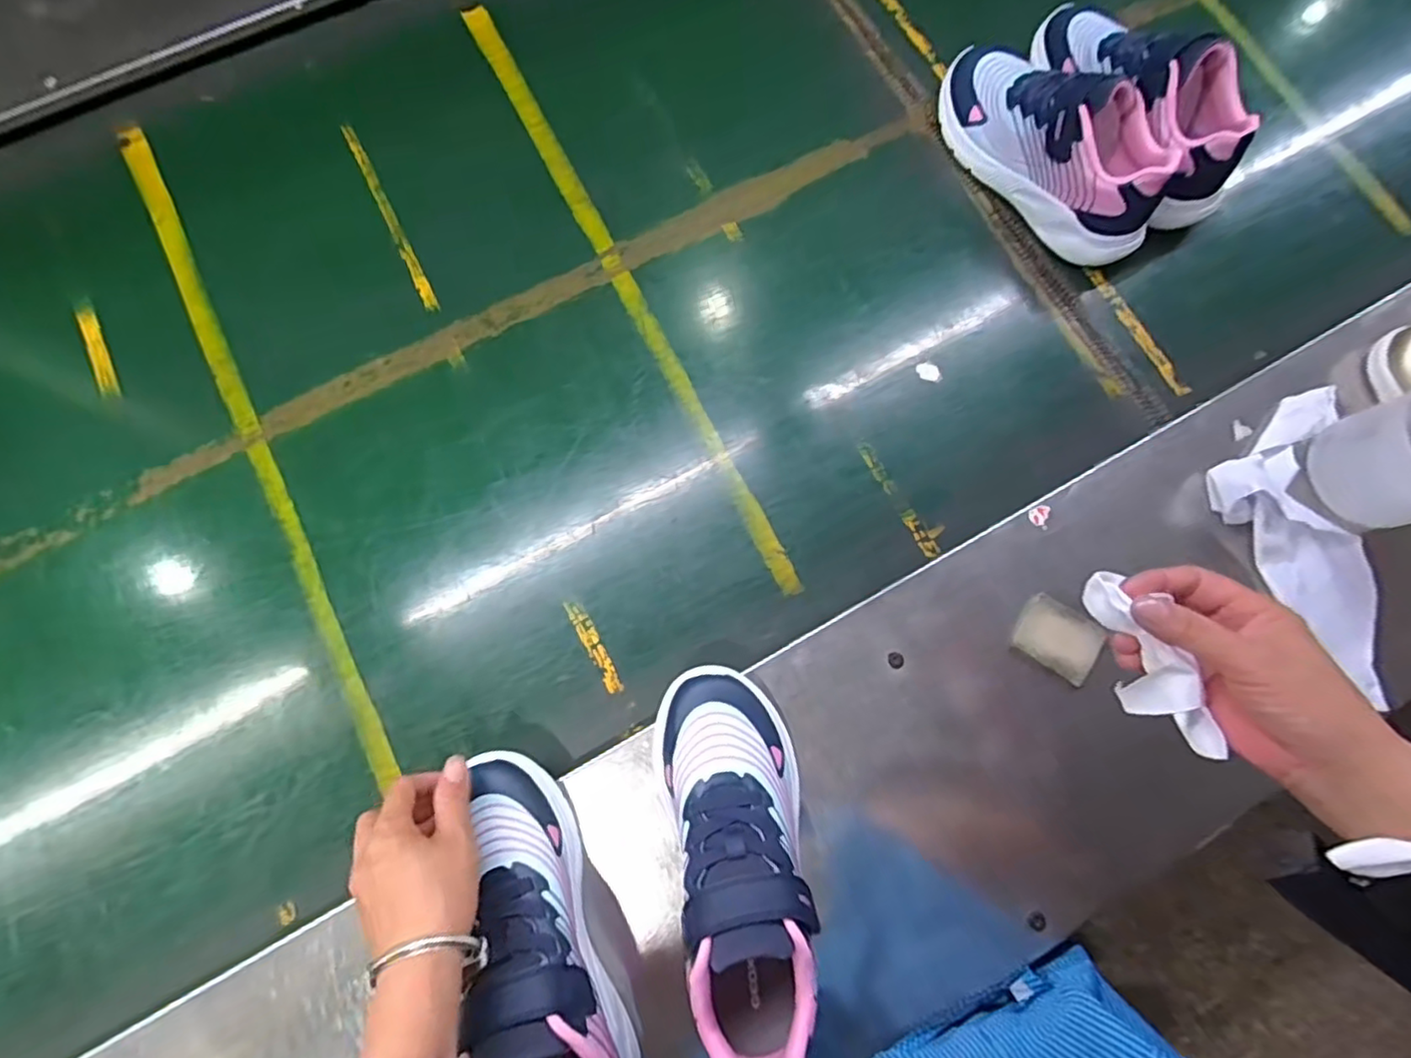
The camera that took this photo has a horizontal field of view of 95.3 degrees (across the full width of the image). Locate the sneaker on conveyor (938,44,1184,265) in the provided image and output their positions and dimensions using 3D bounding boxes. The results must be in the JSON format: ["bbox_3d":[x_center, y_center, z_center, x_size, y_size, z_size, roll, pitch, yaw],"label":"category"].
[{"bbox_3d":[0.318,-0.360,0.582,0.082,0.112,0.240,-39,80,-10],"label":"sneaker on conveyor"}]

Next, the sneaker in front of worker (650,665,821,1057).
[{"bbox_3d":[0.025,0.204,0.405,0.090,0.077,0.225,-11,77,-4],"label":"sneaker in front of worker"}]

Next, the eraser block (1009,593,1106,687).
[{"bbox_3d":[0.271,0.084,0.492,0.058,0.021,0.047,34,79,7],"label":"eraser block"}]

